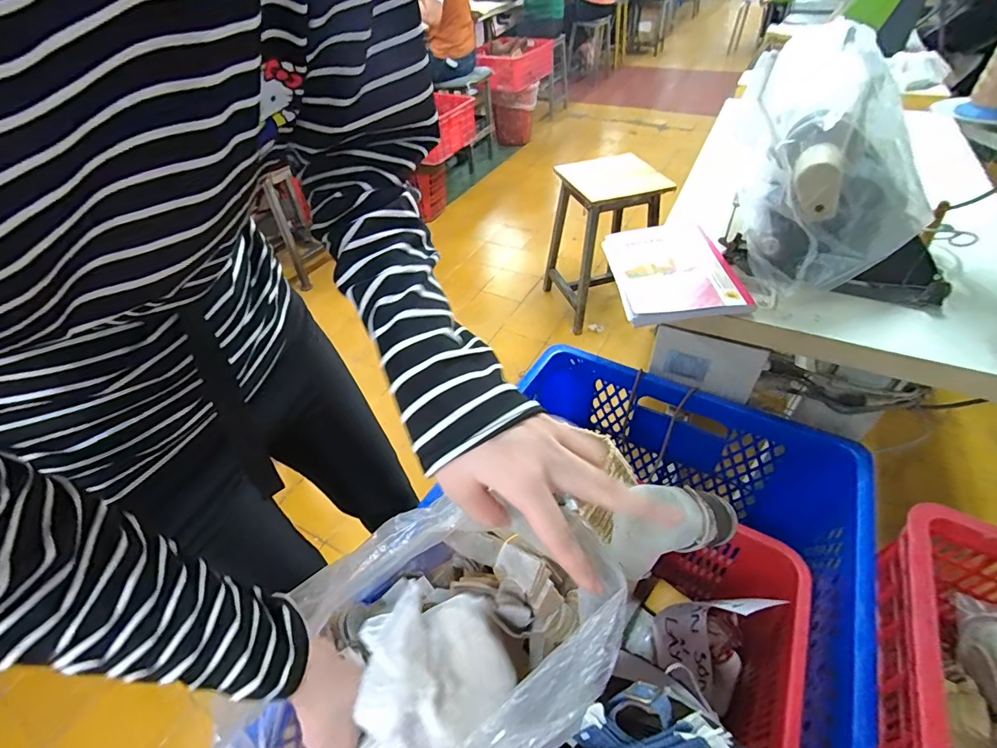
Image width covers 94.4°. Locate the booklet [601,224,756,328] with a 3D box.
[{"bbox_3d":[0.267,-0.168,0.732,0.170,0.028,0.253,-6,42,5],"label":"booklet"}]

